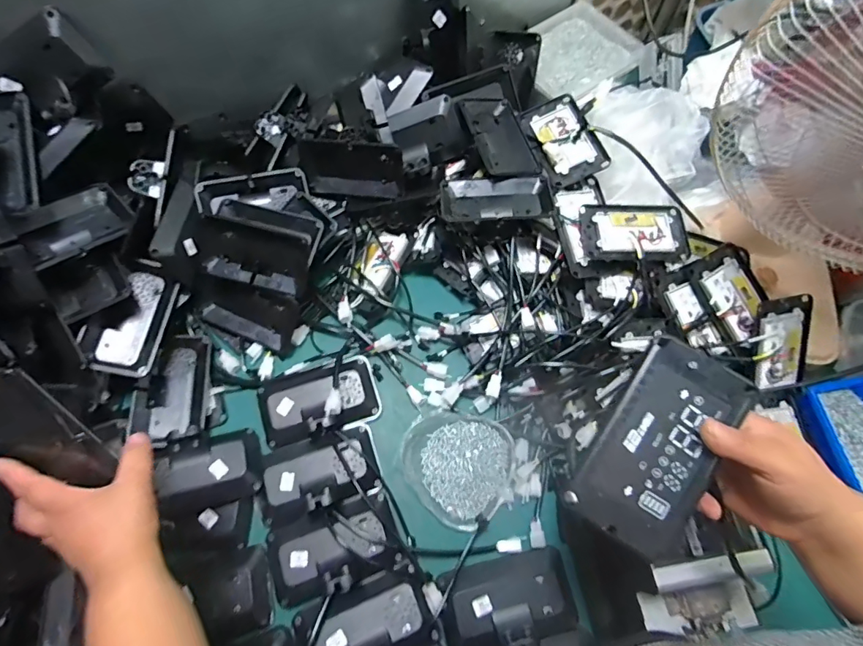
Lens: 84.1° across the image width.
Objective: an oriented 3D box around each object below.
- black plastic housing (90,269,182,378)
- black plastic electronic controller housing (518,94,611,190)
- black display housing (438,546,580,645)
[{"bbox_3d":[-0.403,-0.001,0.646,0.074,0.035,0.145,6,68,3],"label":"black plastic housing"},{"bbox_3d":[0.197,-0.284,0.723,0.089,0.027,0.154,-16,68,-6],"label":"black plastic electronic controller housing"},{"bbox_3d":[0.091,0.329,0.564,0.159,0.031,0.093,-12,68,-5],"label":"black display housing"}]

